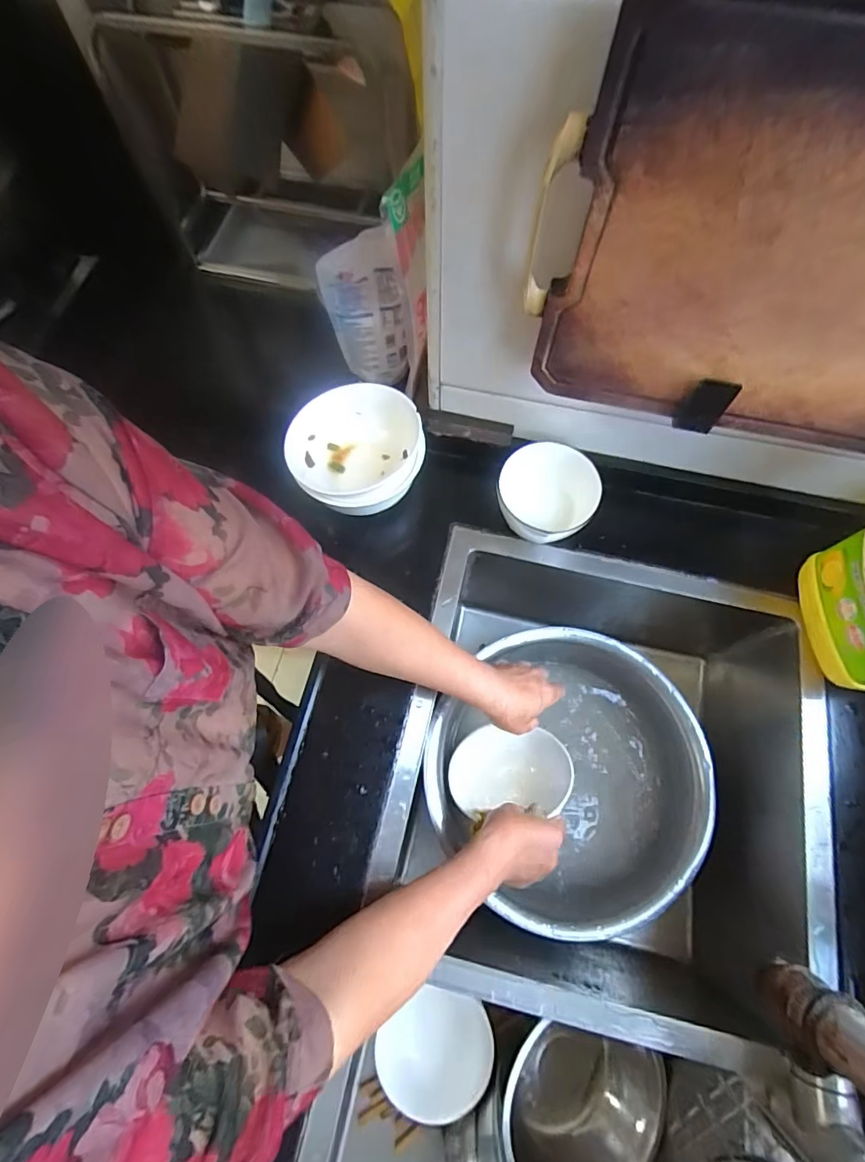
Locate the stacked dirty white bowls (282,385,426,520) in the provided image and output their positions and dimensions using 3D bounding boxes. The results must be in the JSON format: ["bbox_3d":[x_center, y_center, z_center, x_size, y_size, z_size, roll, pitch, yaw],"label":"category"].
[{"bbox_3d":[-0.085,-0.146,0.568,0.148,0.062,0.147,-27,71,-10],"label":"stacked dirty white bowls"}]

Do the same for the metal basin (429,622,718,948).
[{"bbox_3d":[0.170,0.242,0.631,0.310,0.093,0.329,0,69,0],"label":"metal basin"}]

